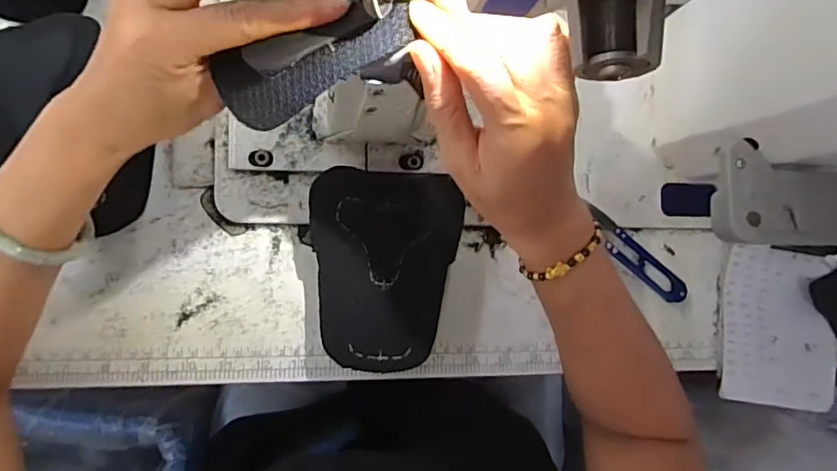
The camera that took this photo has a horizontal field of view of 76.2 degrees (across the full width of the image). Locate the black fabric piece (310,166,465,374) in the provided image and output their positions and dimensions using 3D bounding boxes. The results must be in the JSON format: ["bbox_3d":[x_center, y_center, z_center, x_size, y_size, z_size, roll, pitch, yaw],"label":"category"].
[{"bbox_3d":[-0.024,0.027,0.381,0.107,0.052,0.132,4,80,-7],"label":"black fabric piece"}]

